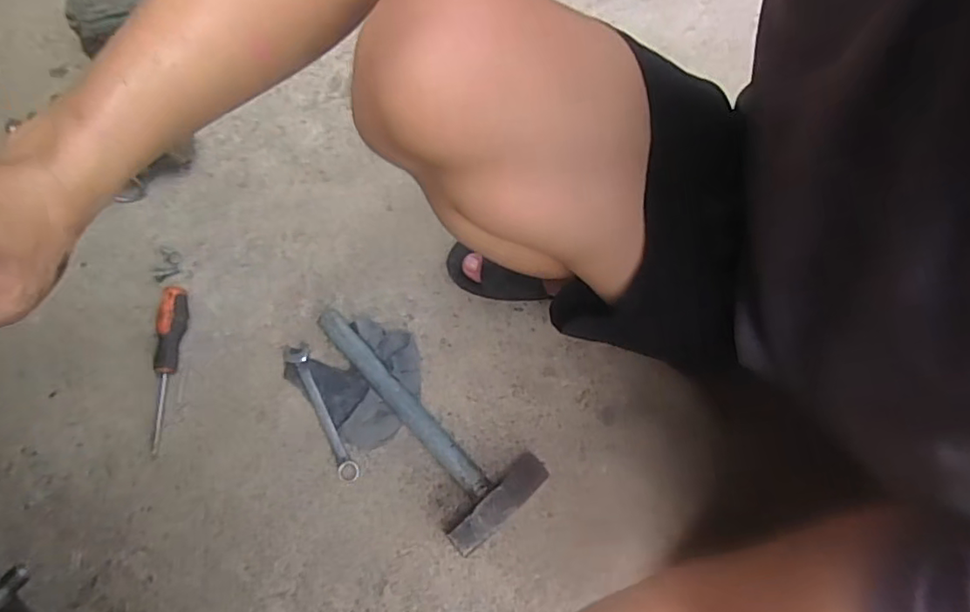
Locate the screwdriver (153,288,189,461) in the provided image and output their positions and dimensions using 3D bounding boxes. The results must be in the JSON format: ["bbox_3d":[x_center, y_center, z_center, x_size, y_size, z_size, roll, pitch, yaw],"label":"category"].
[{"bbox_3d":[-0.365,0.068,0.661,0.026,0.034,0.184,-4,70,-1],"label":"screwdriver"}]

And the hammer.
[{"bbox_3d":[-0.076,0.099,0.633,0.101,0.042,0.288,-36,74,-12],"label":"hammer"}]

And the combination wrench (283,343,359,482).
[{"bbox_3d":[-0.182,0.115,0.647,0.027,0.014,0.170,-28,72,-10],"label":"combination wrench"}]

